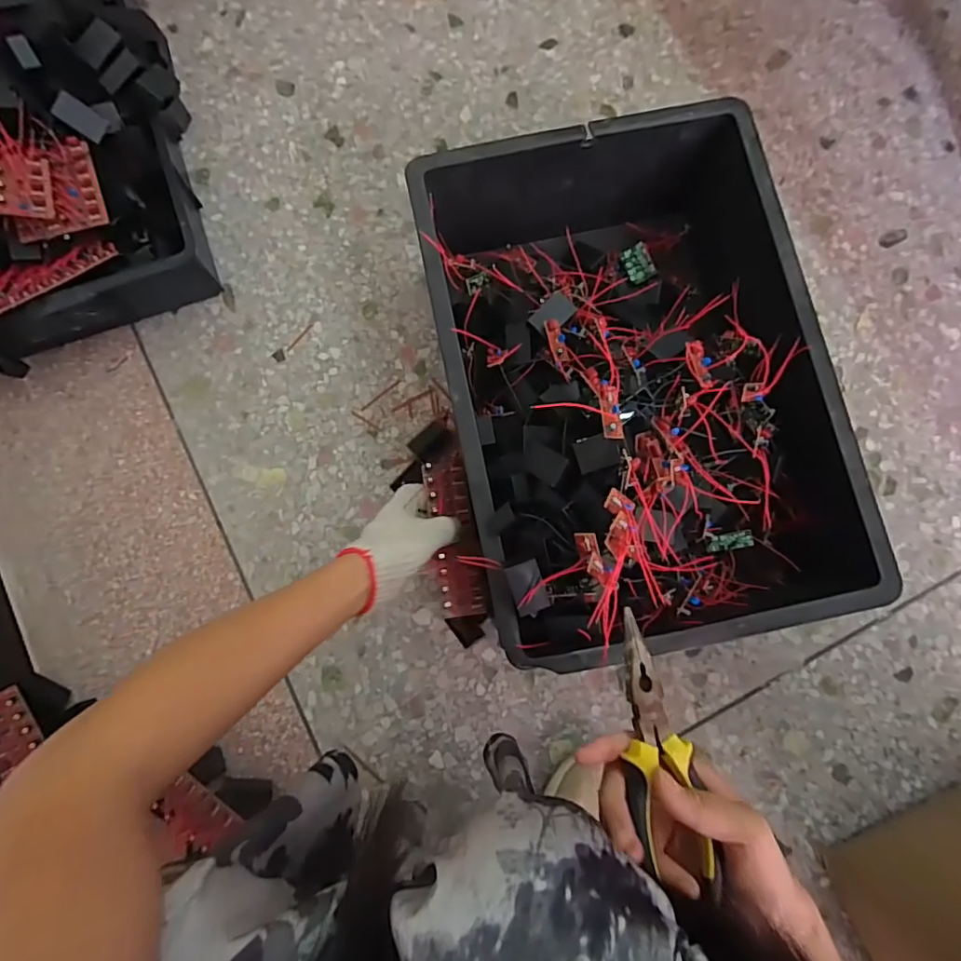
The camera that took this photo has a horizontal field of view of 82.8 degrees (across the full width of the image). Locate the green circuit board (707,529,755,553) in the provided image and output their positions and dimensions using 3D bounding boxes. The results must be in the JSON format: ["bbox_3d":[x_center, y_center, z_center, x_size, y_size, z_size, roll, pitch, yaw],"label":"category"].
[{"bbox_3d":[0.254,0.062,0.556,0.045,0.011,0.017,-15,80,11],"label":"green circuit board"}]

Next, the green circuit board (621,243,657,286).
[{"bbox_3d":[0.199,-0.275,0.688,0.035,0.007,0.049,-21,76,20],"label":"green circuit board"}]

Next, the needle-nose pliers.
[{"bbox_3d":[0.106,0.162,0.325,0.042,0.015,0.159,-8,75,-2],"label":"needle-nose pliers"}]

